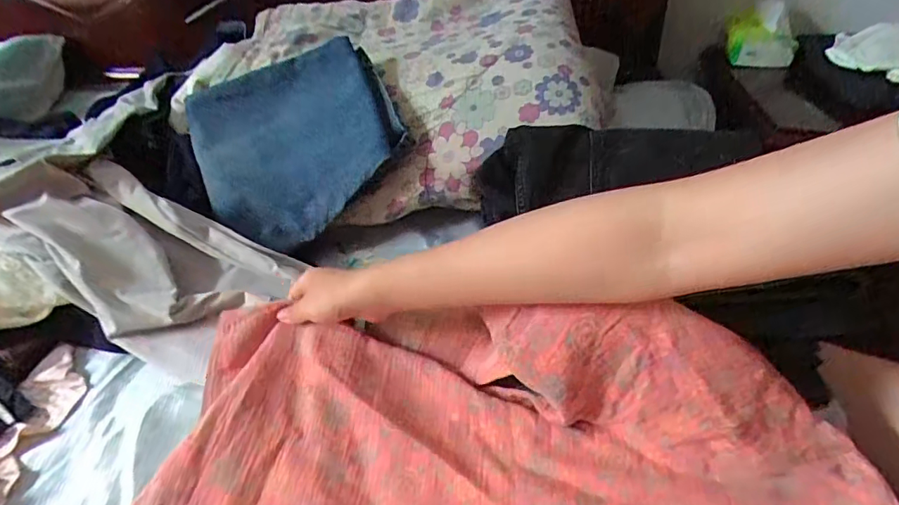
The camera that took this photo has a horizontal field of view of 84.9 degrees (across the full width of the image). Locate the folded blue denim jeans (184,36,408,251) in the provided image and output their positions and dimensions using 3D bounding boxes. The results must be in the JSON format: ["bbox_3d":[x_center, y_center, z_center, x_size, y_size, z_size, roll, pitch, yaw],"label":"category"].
[{"bbox_3d":[-0.179,-0.129,0.585,0.235,0.202,0.037,-22,-5,5],"label":"folded blue denim jeans"}]

